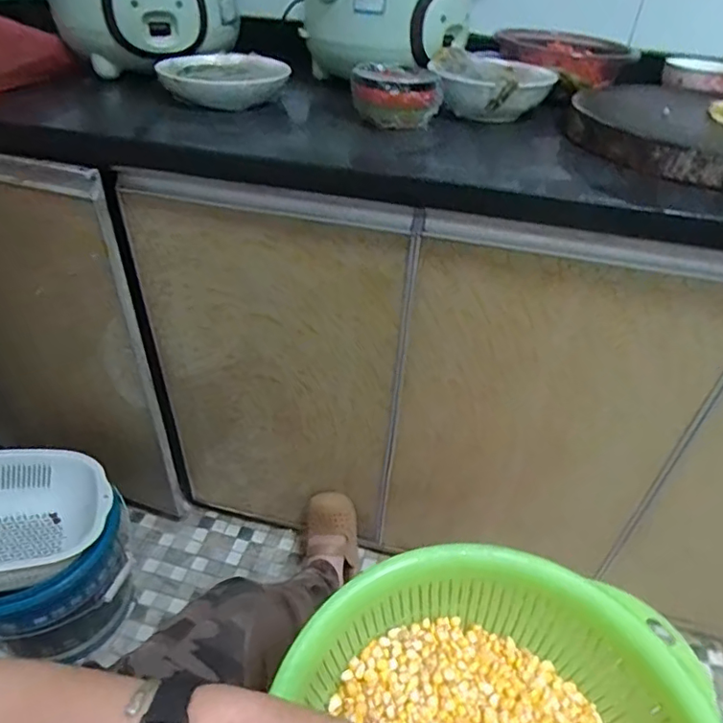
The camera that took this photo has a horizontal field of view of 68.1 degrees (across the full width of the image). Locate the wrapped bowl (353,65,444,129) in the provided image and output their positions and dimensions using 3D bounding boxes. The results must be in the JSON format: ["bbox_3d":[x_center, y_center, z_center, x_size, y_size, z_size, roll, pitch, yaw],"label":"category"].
[{"bbox_3d":[0.047,-0.348,0.704,0.113,0.060,0.116,2,40,-1],"label":"wrapped bowl"}]

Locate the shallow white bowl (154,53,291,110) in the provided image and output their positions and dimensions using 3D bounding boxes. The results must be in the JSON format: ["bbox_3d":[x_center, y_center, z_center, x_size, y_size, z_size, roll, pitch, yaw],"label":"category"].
[{"bbox_3d":[-0.204,-0.420,0.797,0.173,0.051,0.179,-9,38,-13],"label":"shallow white bowl"}]

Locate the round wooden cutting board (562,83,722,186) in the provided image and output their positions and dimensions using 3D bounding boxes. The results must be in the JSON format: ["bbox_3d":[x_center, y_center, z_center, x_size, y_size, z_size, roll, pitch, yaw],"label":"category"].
[{"bbox_3d":[0.438,-0.293,0.680,0.333,0.046,0.306,1,37,-1],"label":"round wooden cutting board"}]

